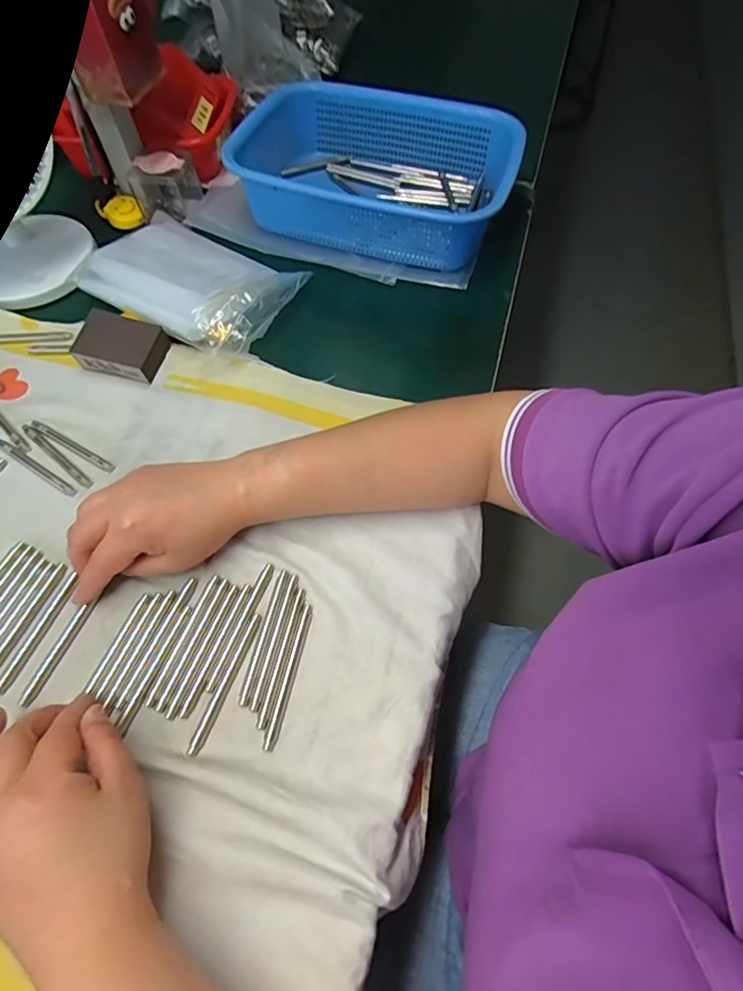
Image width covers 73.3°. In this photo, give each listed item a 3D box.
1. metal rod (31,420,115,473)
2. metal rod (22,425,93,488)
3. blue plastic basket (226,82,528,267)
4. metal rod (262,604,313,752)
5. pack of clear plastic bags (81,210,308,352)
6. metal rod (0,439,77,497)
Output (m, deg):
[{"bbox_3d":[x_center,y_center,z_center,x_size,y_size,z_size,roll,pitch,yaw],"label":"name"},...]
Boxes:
[{"bbox_3d":[-0.258,-0.044,0.428,0.095,0.004,0.008,28,65,15],"label":"metal rod"},{"bbox_3d":[-0.268,-0.035,0.423,0.094,0.004,0.009,35,67,18],"label":"metal rod"},{"bbox_3d":[-0.001,-0.348,0.538,0.275,0.075,0.207,15,62,9],"label":"blue plastic basket"},{"bbox_3d":[-0.055,0.119,0.333,0.007,0.004,0.093,11,62,7],"label":"metal rod"},{"bbox_3d":[-0.178,-0.219,0.495,0.209,0.039,0.136,30,66,16],"label":"pack of clear plastic bags"},{"bbox_3d":[-0.283,-0.025,0.418,0.095,0.004,0.009,29,66,16],"label":"metal rod"}]

